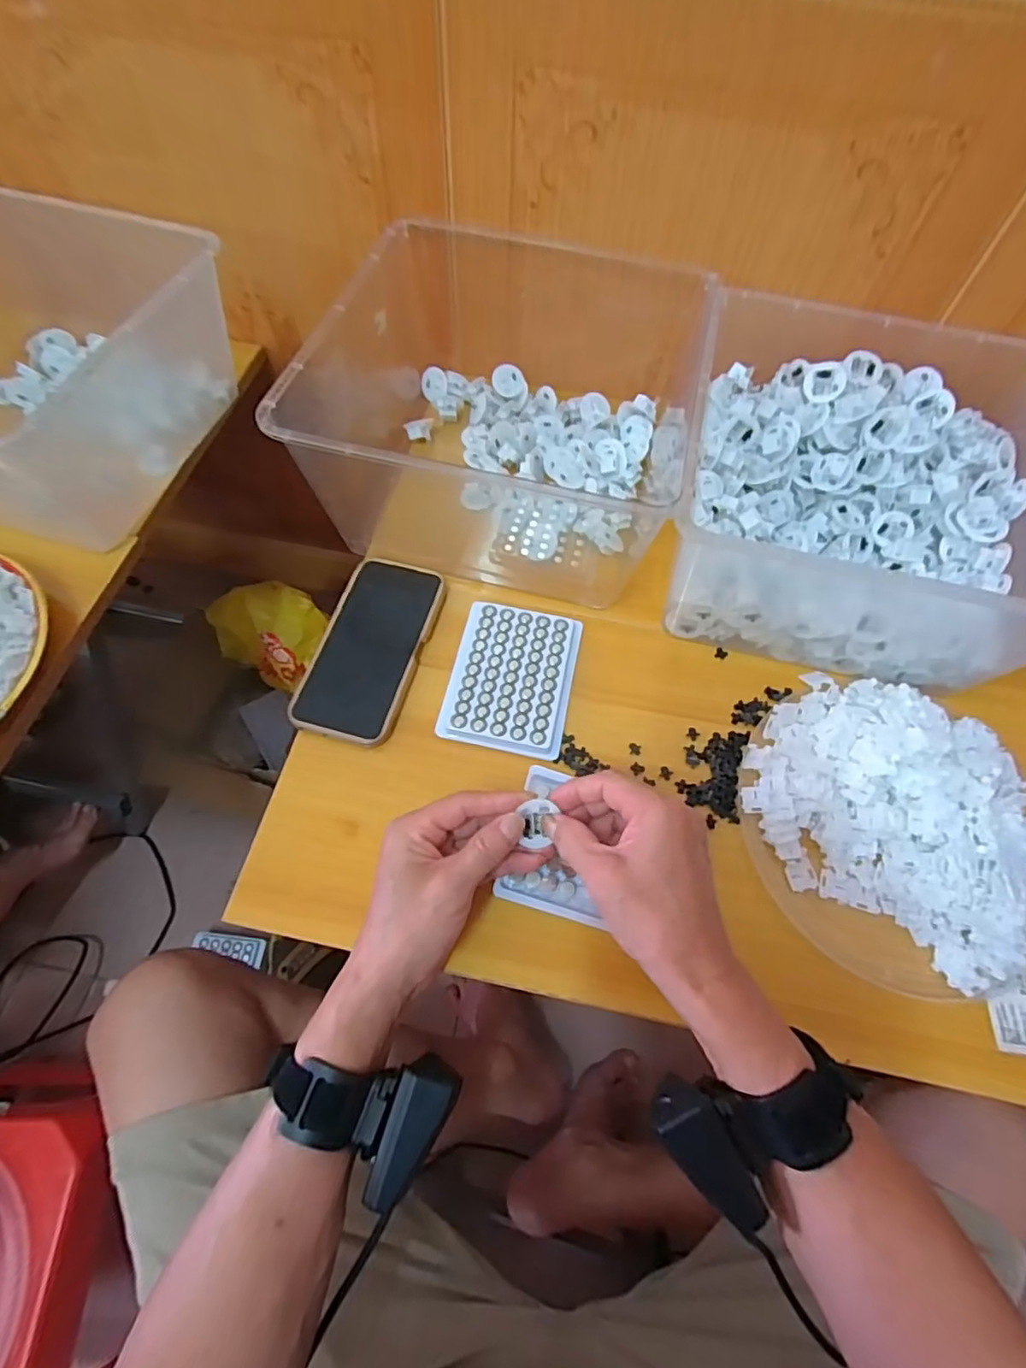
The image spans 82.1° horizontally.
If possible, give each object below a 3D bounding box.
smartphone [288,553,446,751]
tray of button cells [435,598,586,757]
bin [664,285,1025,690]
[{"bbox_3d":[-0.118,-0.033,0.495,0.082,0.019,0.166,14,63,5],"label":"smartphone"},{"bbox_3d":[0.000,-0.006,0.488,0.099,0.012,0.127,11,63,4],"label":"tray of button cells"},{"bbox_3d":[0.295,-0.168,0.508,0.300,0.138,0.300,14,63,5],"label":"bin"}]

